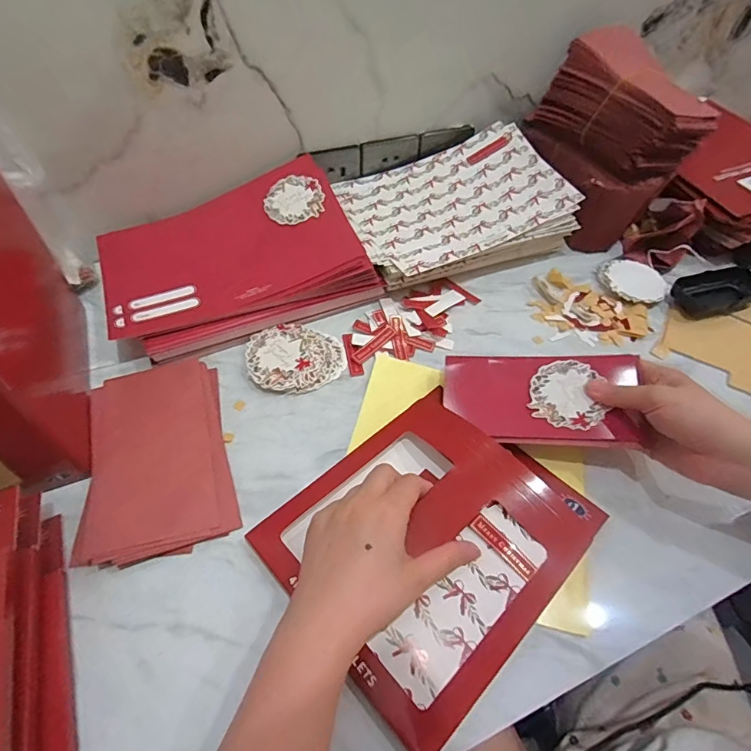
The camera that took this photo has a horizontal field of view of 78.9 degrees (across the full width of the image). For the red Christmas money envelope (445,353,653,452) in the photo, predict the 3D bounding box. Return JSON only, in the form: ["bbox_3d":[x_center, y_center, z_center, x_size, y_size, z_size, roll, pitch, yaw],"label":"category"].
[{"bbox_3d":[0.150,0.019,0.424,0.169,0.012,0.090,2,65,14],"label":"red Christmas money envelope"}]

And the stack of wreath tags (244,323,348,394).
[{"bbox_3d":[-0.085,-0.020,0.481,0.098,0.014,0.087,-27,59,-21],"label":"stack of wreath tags"}]

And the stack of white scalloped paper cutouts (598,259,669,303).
[{"bbox_3d":[0.319,-0.117,0.567,0.079,0.016,0.076,33,58,20],"label":"stack of white scalloped paper cutouts"}]

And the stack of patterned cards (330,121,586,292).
[{"bbox_3d":[0.097,-0.215,0.586,0.265,0.091,0.190,-17,56,-15],"label":"stack of patterned cards"}]

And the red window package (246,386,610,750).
[{"bbox_3d":[0.047,0.121,0.371,0.230,0.028,0.193,-37,63,-26],"label":"red window package"}]

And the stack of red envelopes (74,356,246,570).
[{"bbox_3d":[-0.193,0.066,0.408,0.118,0.012,0.186,-11,54,-11],"label":"stack of red envelopes"}]

